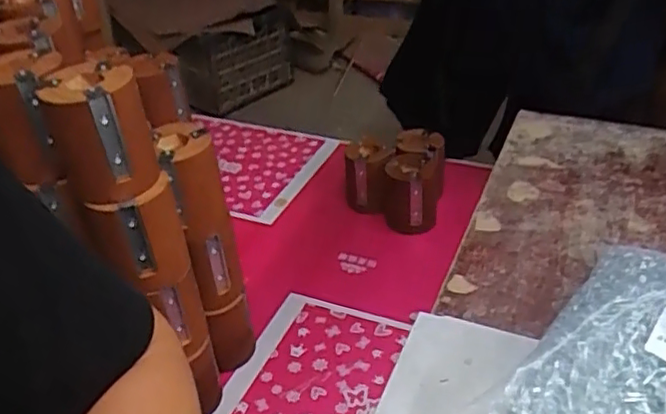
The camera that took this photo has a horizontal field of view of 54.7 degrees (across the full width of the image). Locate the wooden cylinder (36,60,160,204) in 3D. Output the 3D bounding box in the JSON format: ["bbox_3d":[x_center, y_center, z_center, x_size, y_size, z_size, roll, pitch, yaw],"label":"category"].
[{"bbox_3d":[-0.205,-0.066,0.570,0.078,0.102,0.071,-16,37,-17],"label":"wooden cylinder"}]

